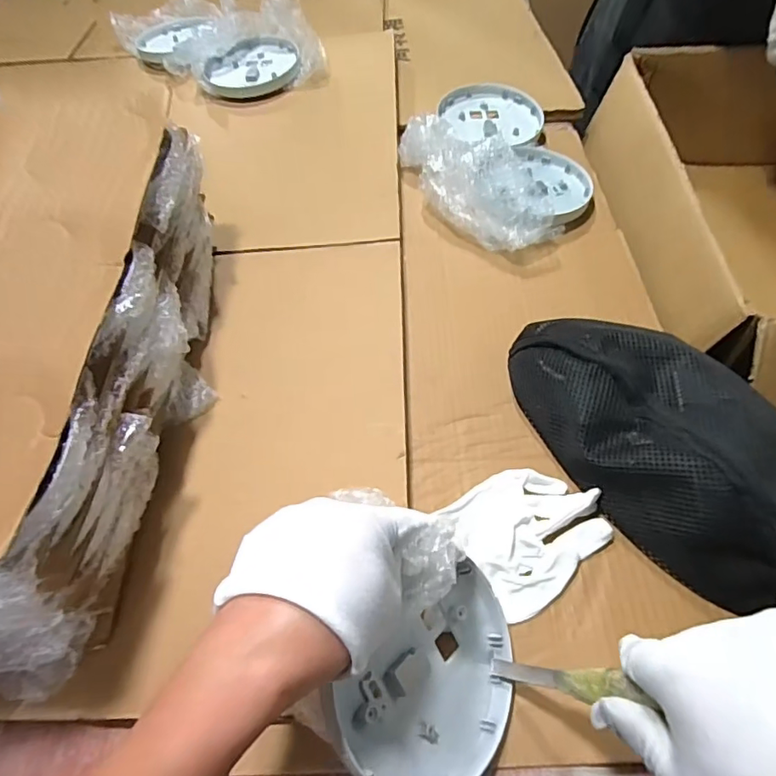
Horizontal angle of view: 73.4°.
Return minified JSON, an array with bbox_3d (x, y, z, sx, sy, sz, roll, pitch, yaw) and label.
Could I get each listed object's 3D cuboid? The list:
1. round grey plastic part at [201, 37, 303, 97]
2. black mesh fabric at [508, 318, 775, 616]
[{"bbox_3d":[-0.193,-0.455,0.743,0.131,0.031,0.113,-14,56,-7],"label":"round grey plastic part"},{"bbox_3d":[0.216,0.030,0.405,0.136,0.074,0.263,-30,60,-17],"label":"black mesh fabric"}]

